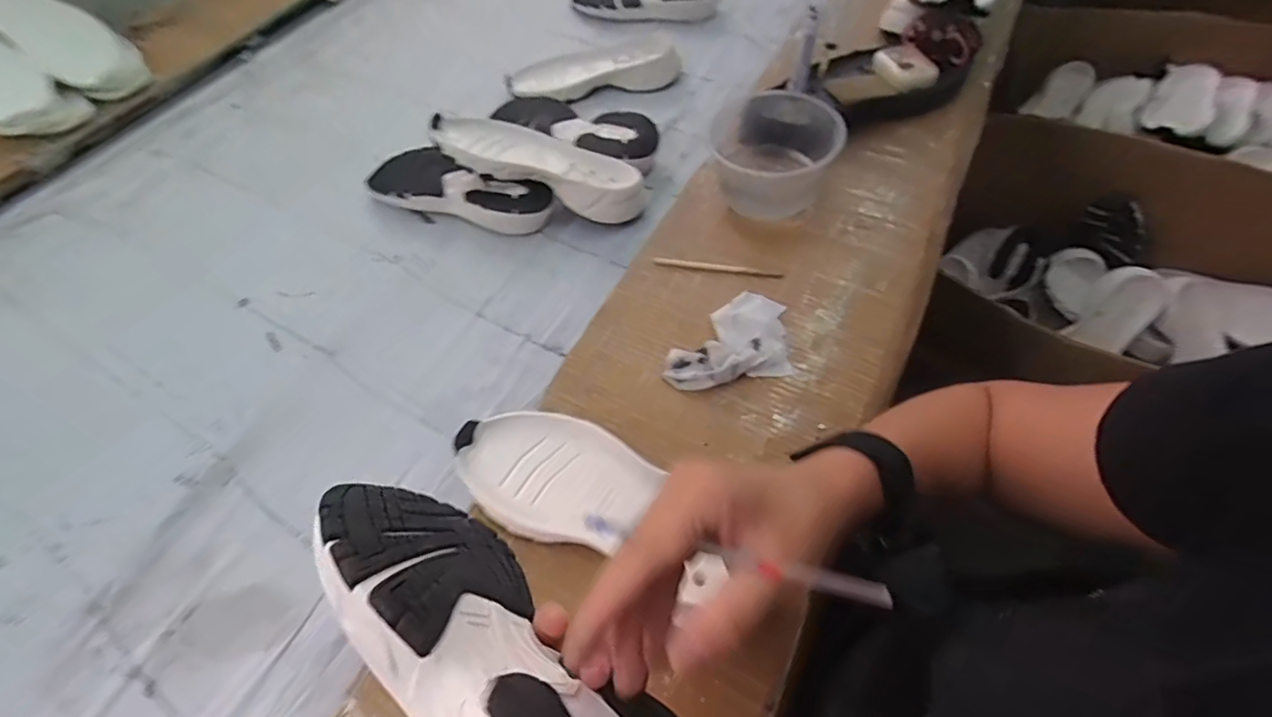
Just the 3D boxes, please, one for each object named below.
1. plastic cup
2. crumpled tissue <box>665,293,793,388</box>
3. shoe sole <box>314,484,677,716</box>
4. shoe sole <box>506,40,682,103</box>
[{"bbox_3d":[0.145,-0.218,0.592,0.125,0.088,0.141,2,57,5],"label":"plastic cup"},{"bbox_3d":[0.082,-0.018,0.495,0.118,0.019,0.089,-11,57,-3],"label":"crumpled tissue"},{"bbox_3d":[-0.063,0.128,0.235,0.234,0.095,0.029,30,98,37],"label":"shoe sole"},{"bbox_3d":[-0.063,-0.430,0.806,0.249,0.045,0.094,0,57,4],"label":"shoe sole"}]

